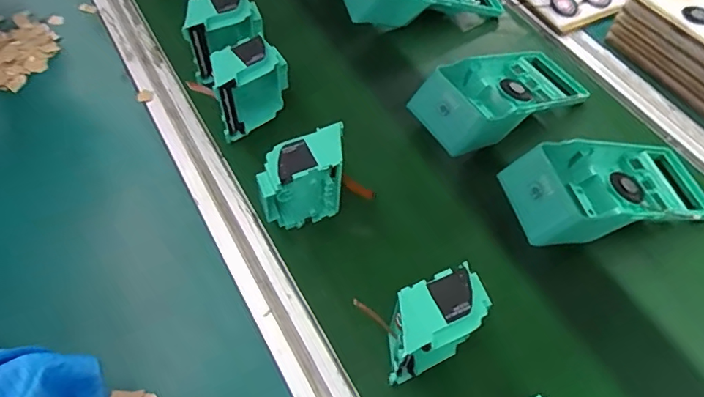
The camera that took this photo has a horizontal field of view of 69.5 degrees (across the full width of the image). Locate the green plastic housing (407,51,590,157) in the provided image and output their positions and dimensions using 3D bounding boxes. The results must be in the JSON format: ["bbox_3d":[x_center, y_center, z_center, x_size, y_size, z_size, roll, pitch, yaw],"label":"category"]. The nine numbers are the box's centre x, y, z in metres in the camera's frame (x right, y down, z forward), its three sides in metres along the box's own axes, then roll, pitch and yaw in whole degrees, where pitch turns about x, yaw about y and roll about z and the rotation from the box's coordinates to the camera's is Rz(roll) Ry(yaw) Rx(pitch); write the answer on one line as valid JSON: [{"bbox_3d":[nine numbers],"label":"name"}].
[{"bbox_3d":[0.154,-0.108,0.509,0.193,0.051,0.095,-24,61,-17],"label":"green plastic housing"}]

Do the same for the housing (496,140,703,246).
[{"bbox_3d":[0.232,-0.015,0.449,0.196,0.043,0.091,-10,58,-10],"label":"housing"}]

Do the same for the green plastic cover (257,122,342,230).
[{"bbox_3d":[-0.038,-0.017,0.424,0.085,0.074,0.042,-18,60,-14],"label":"green plastic cover"}]

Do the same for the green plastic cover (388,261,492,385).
[{"bbox_3d":[0.055,0.089,0.357,0.075,0.068,0.041,-21,60,-16],"label":"green plastic cover"}]

